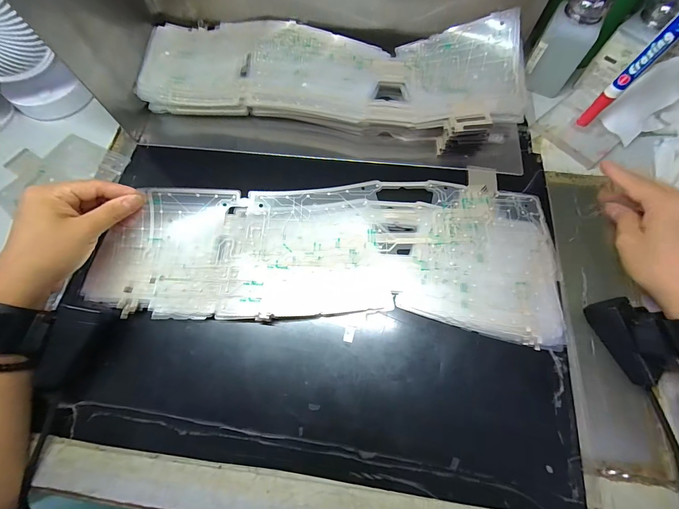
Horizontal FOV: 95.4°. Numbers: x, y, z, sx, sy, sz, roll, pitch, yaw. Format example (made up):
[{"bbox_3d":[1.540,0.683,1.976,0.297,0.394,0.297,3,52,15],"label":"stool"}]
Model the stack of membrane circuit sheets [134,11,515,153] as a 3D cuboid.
[{"bbox_3d":[-0.014,-0.220,0.378,0.452,0.044,0.148,9,69,5],"label":"stack of membrane circuit sheets"}]

